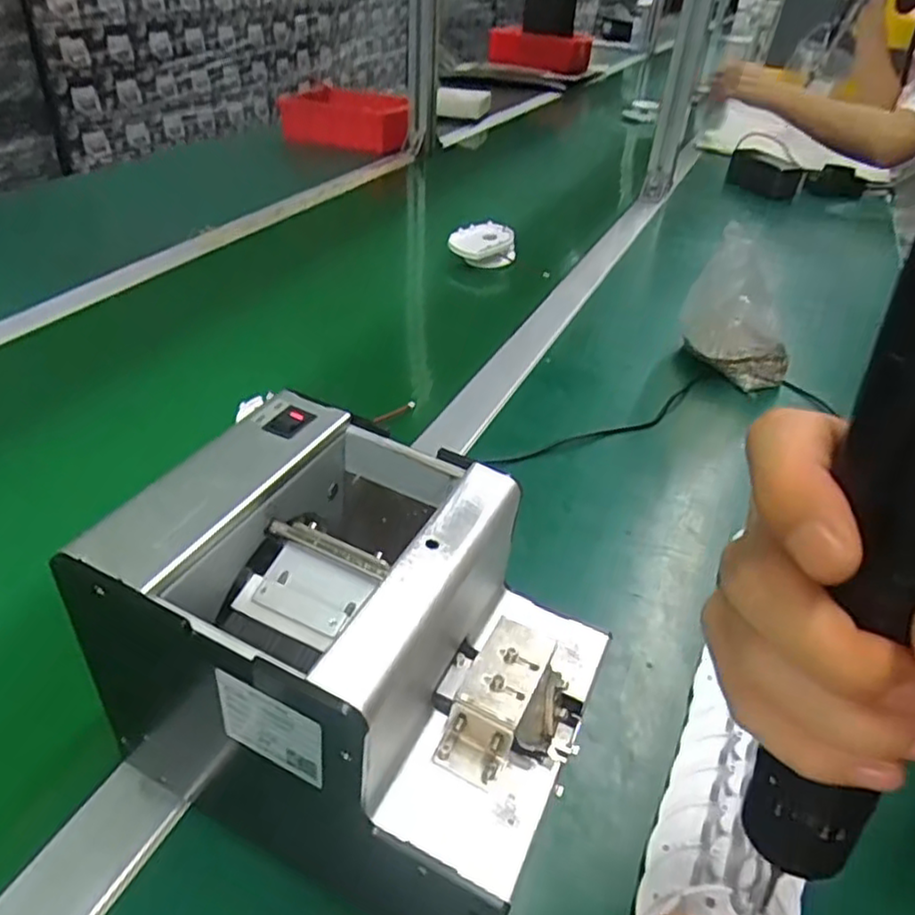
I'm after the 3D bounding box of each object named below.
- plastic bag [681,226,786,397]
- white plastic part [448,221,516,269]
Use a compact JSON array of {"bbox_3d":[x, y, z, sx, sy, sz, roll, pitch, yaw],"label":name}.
[{"bbox_3d":[0.265,-0.131,0.638,0.100,0.138,0.056,18,40,19],"label":"plastic bag"},{"bbox_3d":[0.034,-0.275,0.882,0.083,0.037,0.068,17,60,5],"label":"white plastic part"}]

